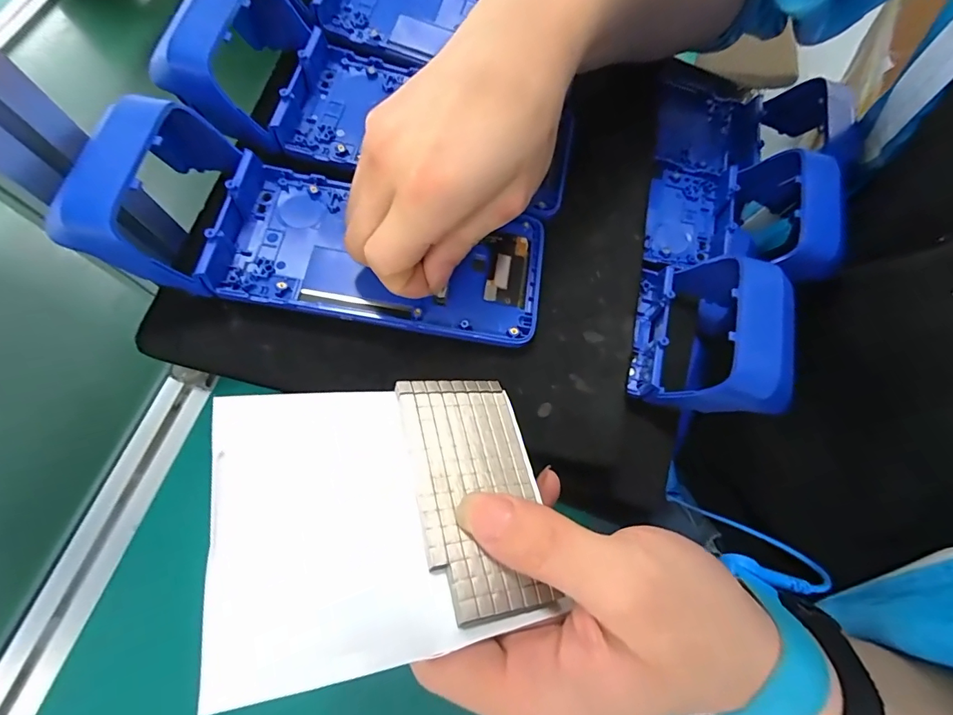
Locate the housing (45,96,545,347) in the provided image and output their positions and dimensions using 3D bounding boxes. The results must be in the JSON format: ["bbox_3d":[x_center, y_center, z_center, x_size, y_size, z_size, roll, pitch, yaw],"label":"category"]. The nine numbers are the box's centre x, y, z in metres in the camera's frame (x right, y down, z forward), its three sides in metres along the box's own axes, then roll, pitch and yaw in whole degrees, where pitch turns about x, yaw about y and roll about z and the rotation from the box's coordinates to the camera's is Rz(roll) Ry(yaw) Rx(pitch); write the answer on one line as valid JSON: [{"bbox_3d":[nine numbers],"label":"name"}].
[{"bbox_3d":[-0.072,-0.060,0.234,0.216,0.042,0.092,16,69,-9],"label":"housing"}]

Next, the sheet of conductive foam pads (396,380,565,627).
[{"bbox_3d":[0.000,0.048,0.178,0.049,0.004,0.090,1,54,-27],"label":"sheet of conductive foam pads"}]

